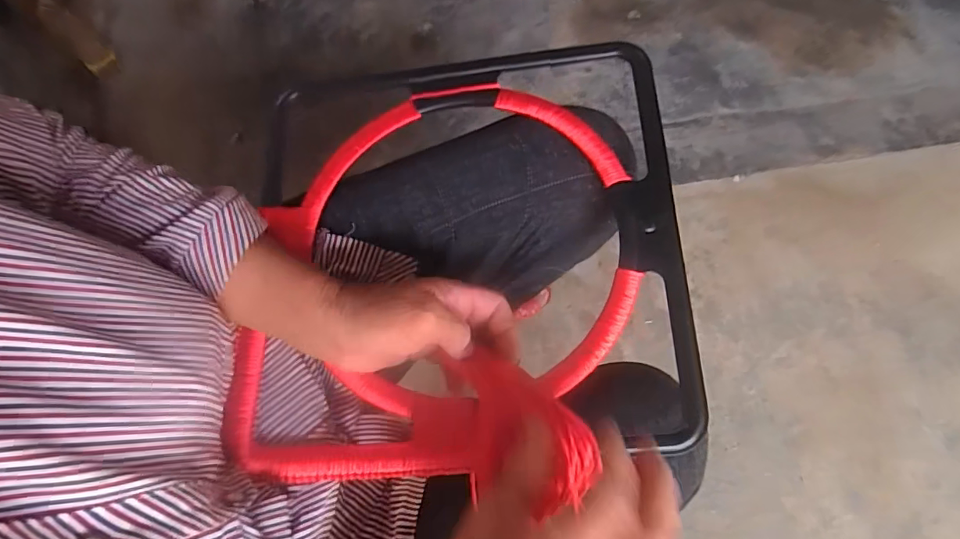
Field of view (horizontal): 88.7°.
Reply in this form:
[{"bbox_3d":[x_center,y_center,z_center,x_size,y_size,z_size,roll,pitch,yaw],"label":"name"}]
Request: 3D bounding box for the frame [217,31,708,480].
[{"bbox_3d":[-0.014,-0.020,0.370,0.321,0.028,0.326,-4,74,2],"label":"frame"}]

